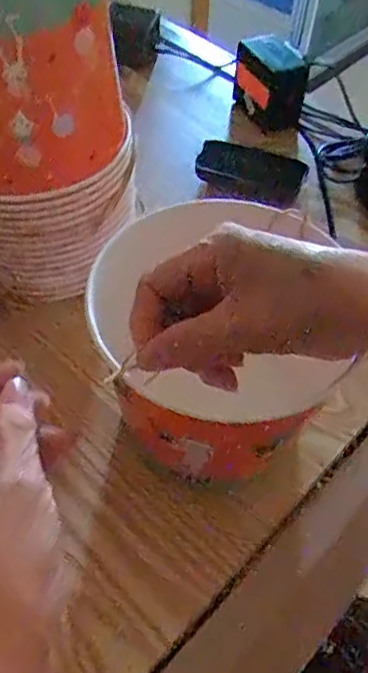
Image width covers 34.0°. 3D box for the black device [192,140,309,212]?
[{"bbox_3d":[0.064,-0.163,0.581,0.102,0.035,0.034,13,54,6],"label":"black device"}]

